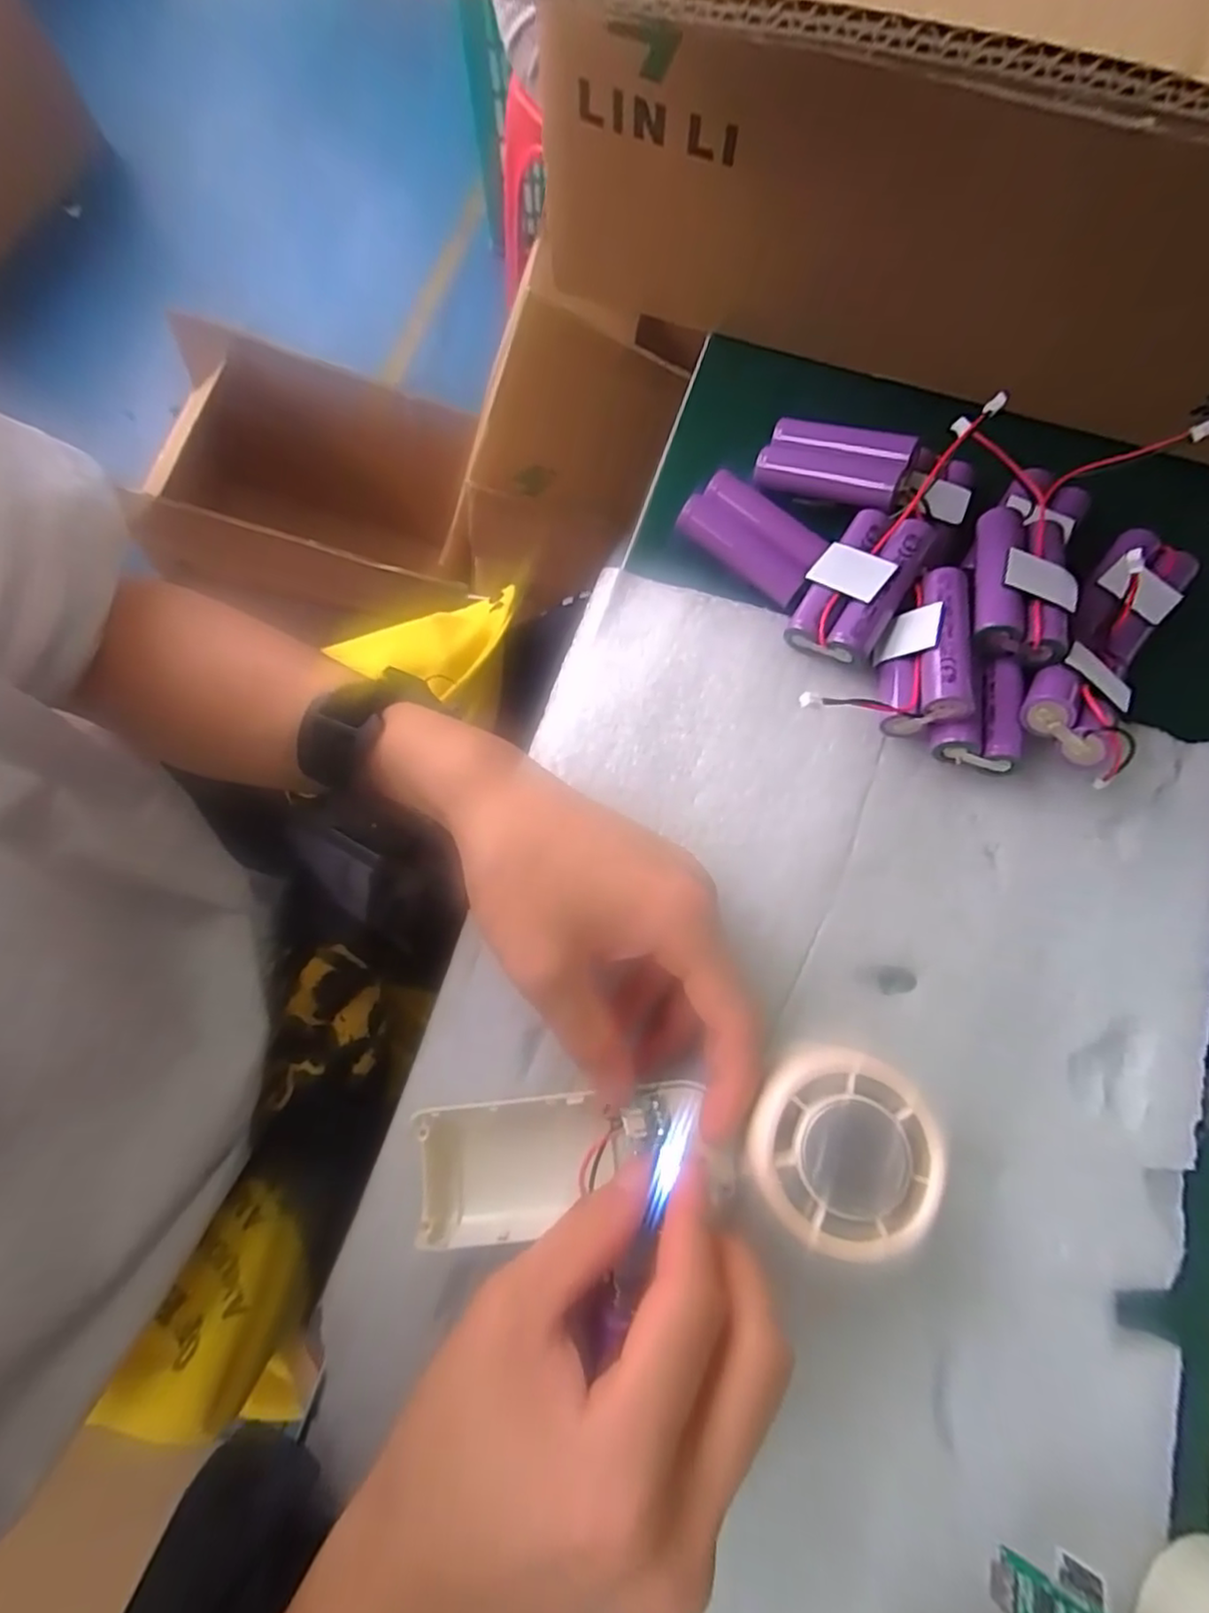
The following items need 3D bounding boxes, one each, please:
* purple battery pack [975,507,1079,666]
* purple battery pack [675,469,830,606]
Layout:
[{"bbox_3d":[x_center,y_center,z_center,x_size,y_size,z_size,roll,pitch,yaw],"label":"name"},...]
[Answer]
[{"bbox_3d":[0.173,-0.093,0.271,0.038,0.019,0.067,17,75,4],"label":"purple battery pack"},{"bbox_3d":[0.068,-0.124,0.297,0.063,0.016,0.031,39,78,9],"label":"purple battery pack"}]

